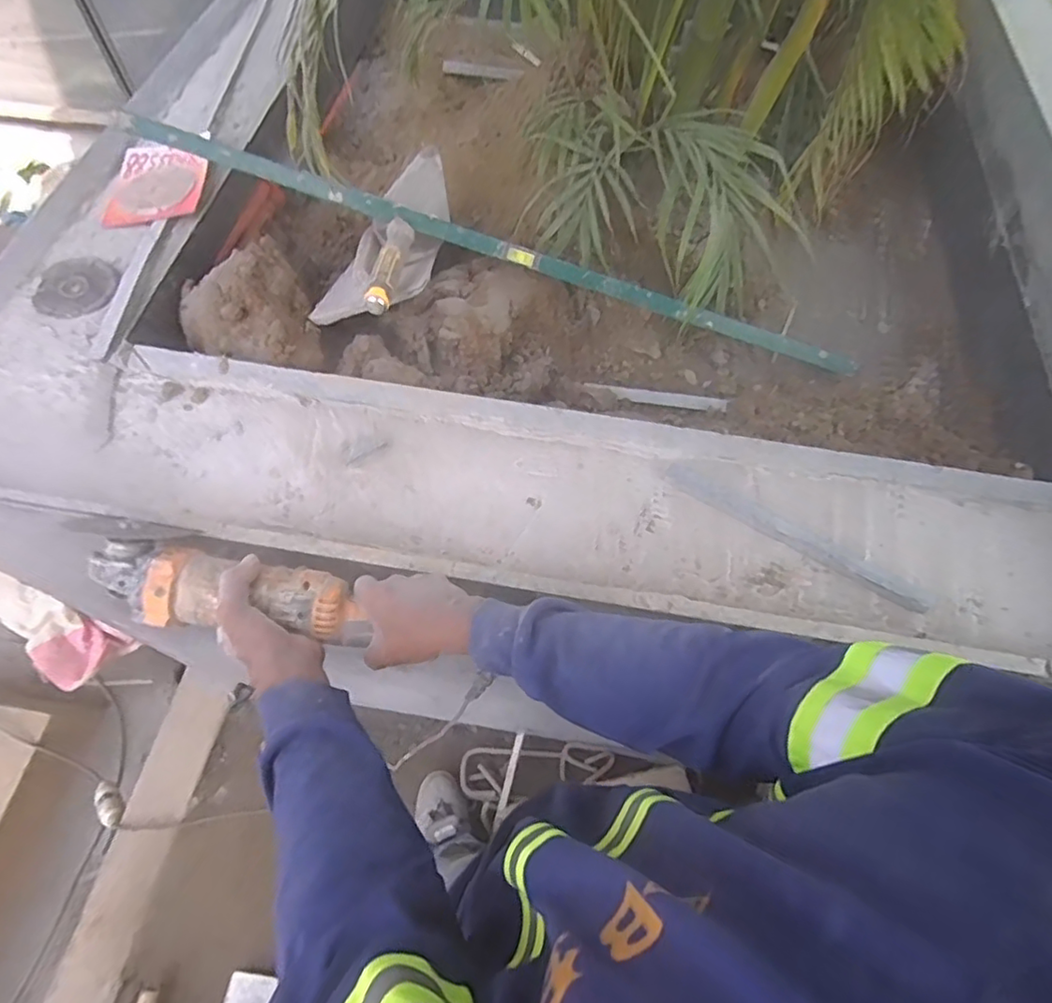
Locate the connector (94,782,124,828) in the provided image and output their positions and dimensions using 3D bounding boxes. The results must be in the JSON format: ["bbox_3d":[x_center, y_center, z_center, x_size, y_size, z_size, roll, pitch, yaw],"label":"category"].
[{"bbox_3d":[-0.968,0.700,1.390,0.144,0.034,0.050,25,61,42],"label":"connector"}]

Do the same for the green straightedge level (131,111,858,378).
[{"bbox_3d":[0.001,-0.317,0.780,0.953,0.037,0.032,15,63,-10],"label":"green straightedge level"}]

